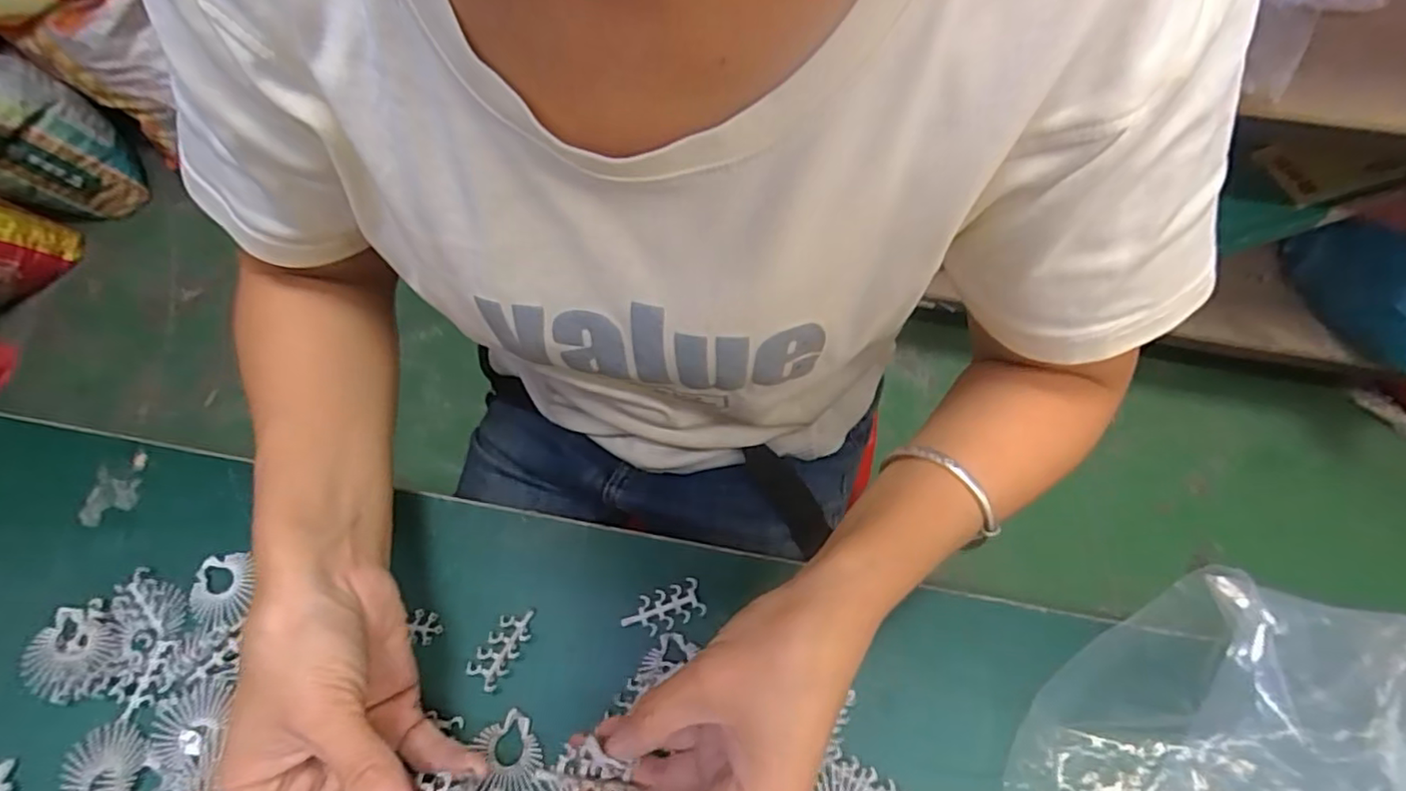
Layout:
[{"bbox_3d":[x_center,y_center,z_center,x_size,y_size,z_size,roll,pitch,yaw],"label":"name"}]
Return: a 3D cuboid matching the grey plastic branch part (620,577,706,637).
[{"bbox_3d":[-0.022,0.113,0.332,0.042,0.004,0.021,-19,66,-7],"label":"grey plastic branch part"}]

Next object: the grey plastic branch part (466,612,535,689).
[{"bbox_3d":[-0.105,0.131,0.328,0.019,0.004,0.041,29,69,14],"label":"grey plastic branch part"}]

